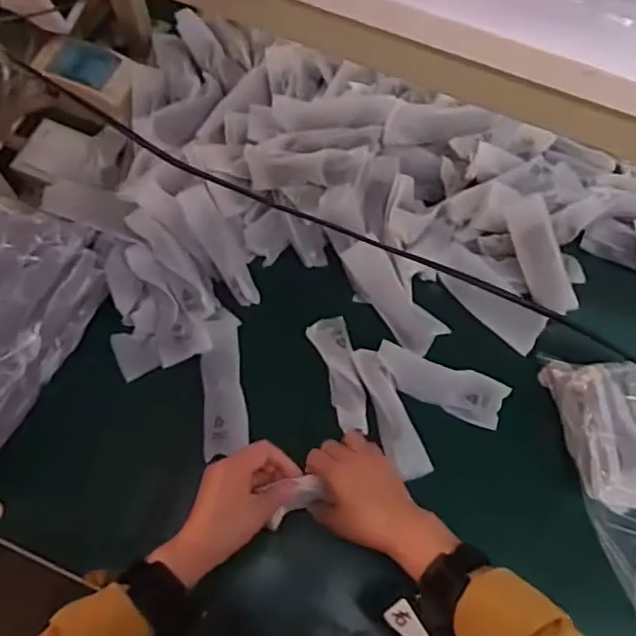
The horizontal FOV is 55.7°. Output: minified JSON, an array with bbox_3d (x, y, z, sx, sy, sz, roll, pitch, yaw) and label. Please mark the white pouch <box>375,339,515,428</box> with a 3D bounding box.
[{"bbox_3d":[0.140,0.076,0.693,0.153,0.007,0.055,22,92,0],"label":"white pouch"}]

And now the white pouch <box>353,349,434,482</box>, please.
[{"bbox_3d":[0.078,0.104,0.671,0.041,0.019,0.151,-21,70,-10],"label":"white pouch"}]

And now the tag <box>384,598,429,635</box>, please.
[{"bbox_3d":[0.074,0.255,0.495,0.023,0.005,0.041,-38,65,2],"label":"tag"}]

